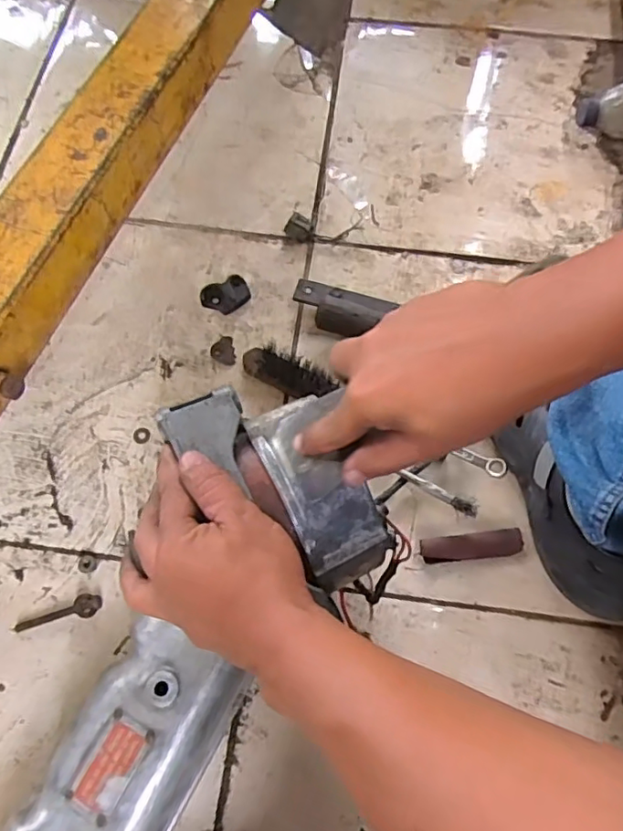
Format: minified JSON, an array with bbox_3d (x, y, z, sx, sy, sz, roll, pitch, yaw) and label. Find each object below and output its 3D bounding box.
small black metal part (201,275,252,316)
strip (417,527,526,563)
[{"bbox_3d":[-0.100,-0.140,0.667,0.056,0.011,0.044,-14,70,-8],"label":"small black metal part"},{"bbox_3d":[0.159,0.129,0.568,0.102,0.008,0.024,-6,69,-4],"label":"strip"}]

